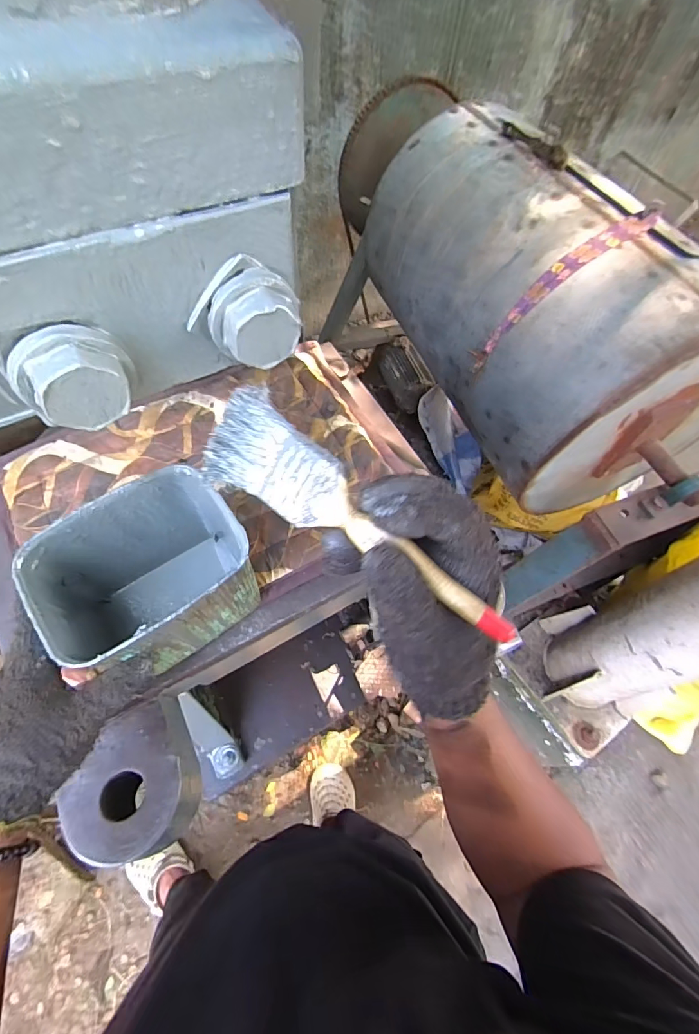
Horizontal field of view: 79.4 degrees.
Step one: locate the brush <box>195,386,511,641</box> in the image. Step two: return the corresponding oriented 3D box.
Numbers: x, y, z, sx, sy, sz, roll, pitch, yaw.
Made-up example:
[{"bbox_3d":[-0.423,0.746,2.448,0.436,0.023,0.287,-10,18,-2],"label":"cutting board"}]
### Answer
[{"bbox_3d":[0.000,-0.001,0.239,0.185,0.020,0.056,36,108,8],"label":"brush"}]

